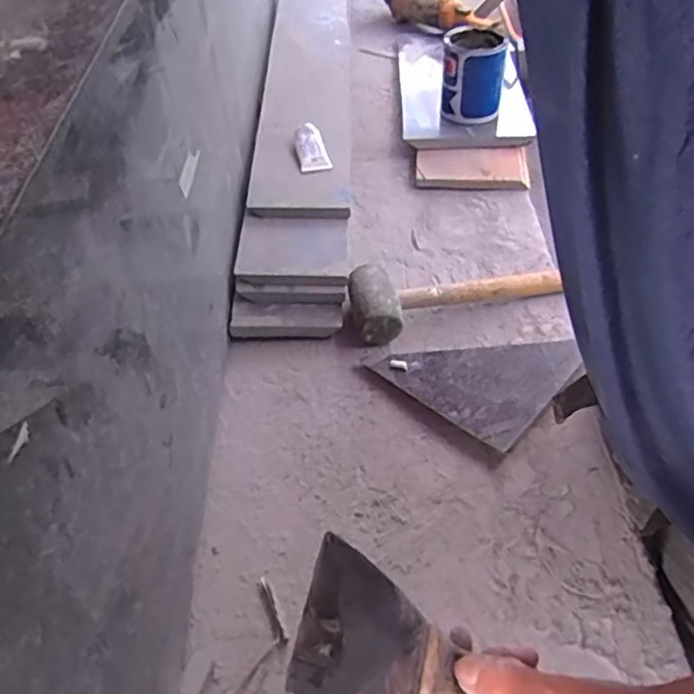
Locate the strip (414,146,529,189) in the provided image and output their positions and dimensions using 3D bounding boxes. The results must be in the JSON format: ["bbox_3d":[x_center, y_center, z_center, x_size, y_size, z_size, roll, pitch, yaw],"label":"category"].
[{"bbox_3d":[0.199,-0.288,0.996,0.175,0.023,0.085,2,49,5],"label":"strip"}]

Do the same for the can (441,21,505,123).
[{"bbox_3d":[0.208,-0.450,1.021,0.098,0.113,0.098,7,50,9],"label":"can"}]

